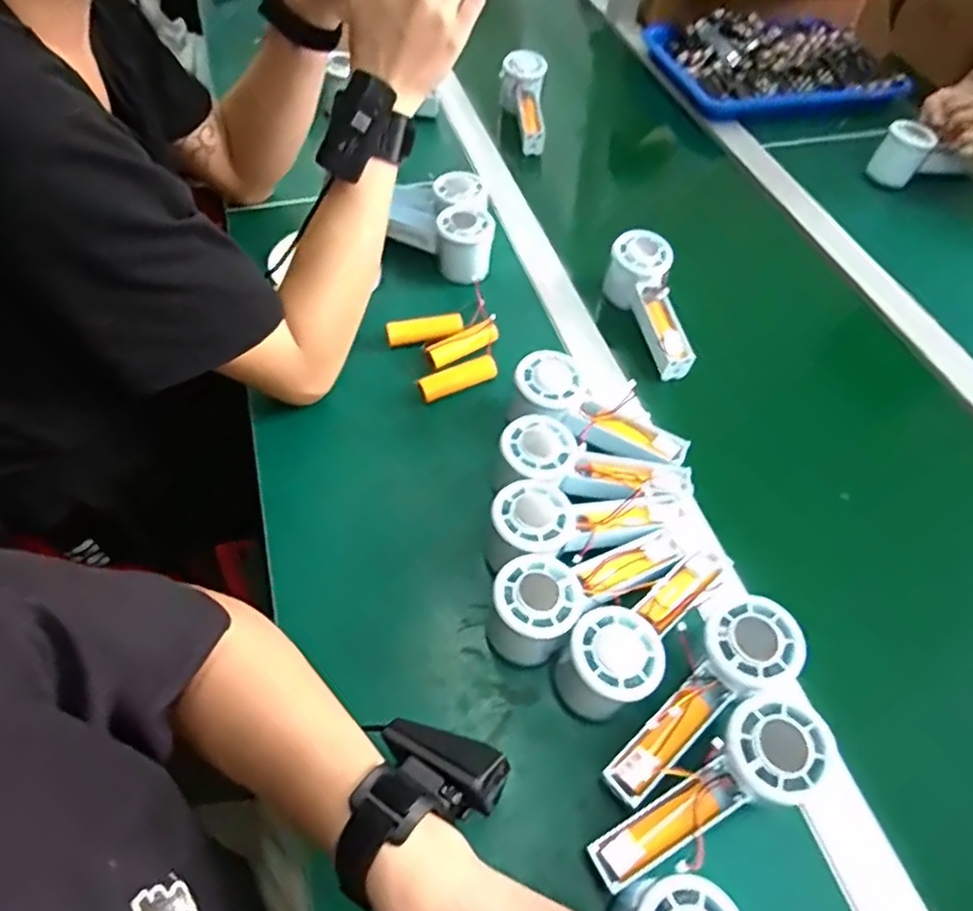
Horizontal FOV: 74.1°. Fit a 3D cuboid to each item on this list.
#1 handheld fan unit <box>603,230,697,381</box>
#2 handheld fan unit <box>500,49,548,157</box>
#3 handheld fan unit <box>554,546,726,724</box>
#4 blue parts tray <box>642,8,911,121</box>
[{"bbox_3d":[0.161,-0.145,0.632,0.056,0.045,0.153,-12,71,-9],"label":"handheld fan unit"},{"bbox_3d":[0.053,-0.462,0.858,0.056,0.057,0.148,-6,78,-6],"label":"handheld fan unit"},{"bbox_3d":[0.108,0.116,0.441,0.059,0.061,0.154,40,50,23],"label":"handheld fan unit"},{"bbox_3d":[0.424,-0.589,0.955,0.307,0.041,0.265,-12,57,-10],"label":"blue parts tray"}]

